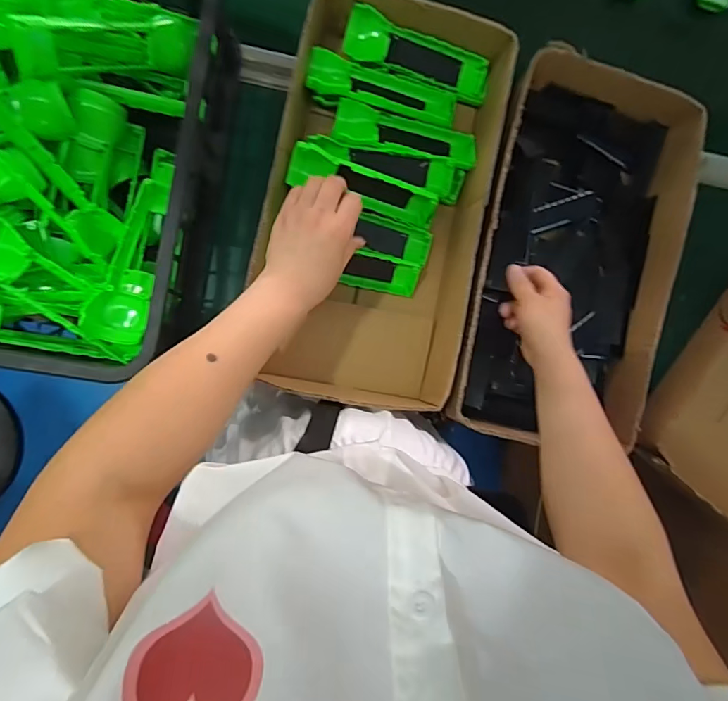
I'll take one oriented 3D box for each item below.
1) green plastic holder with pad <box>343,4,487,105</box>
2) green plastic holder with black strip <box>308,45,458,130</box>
[{"bbox_3d":[0.063,-0.335,0.530,0.170,0.020,0.049,13,88,-9],"label":"green plastic holder with pad"},{"bbox_3d":[0.024,-0.295,0.521,0.168,0.028,0.051,7,89,-10],"label":"green plastic holder with black strip"}]

